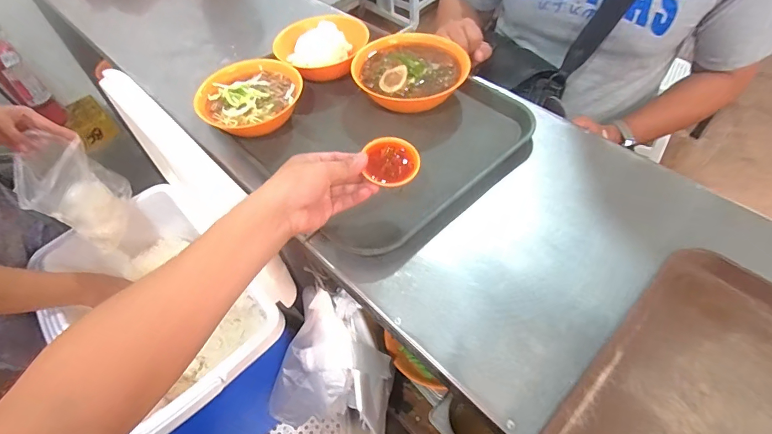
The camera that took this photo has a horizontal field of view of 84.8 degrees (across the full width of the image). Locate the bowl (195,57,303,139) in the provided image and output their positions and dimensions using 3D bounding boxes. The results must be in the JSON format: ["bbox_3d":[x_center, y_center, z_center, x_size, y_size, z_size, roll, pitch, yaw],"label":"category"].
[{"bbox_3d":[-0.206,-0.172,0.659,0.158,0.065,0.147,-2,56,2],"label":"bowl"}]

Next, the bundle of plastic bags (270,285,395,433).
[{"bbox_3d":[-0.113,0.237,0.689,0.230,0.270,0.070,0,20,26],"label":"bundle of plastic bags"}]

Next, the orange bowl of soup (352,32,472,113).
[{"bbox_3d":[0.037,-0.216,0.655,0.174,0.065,0.129,7,54,9],"label":"orange bowl of soup"}]

